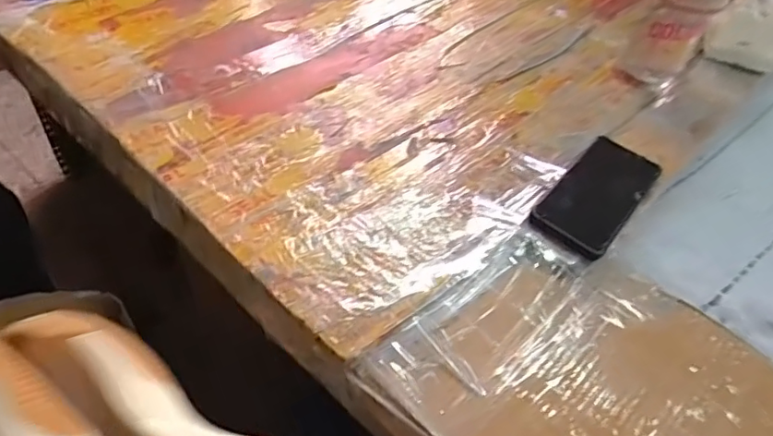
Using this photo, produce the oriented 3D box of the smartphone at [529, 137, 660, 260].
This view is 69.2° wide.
[{"bbox_3d":[0.219,-0.029,0.574,0.077,0.016,0.171,37,56,19],"label":"smartphone"}]

